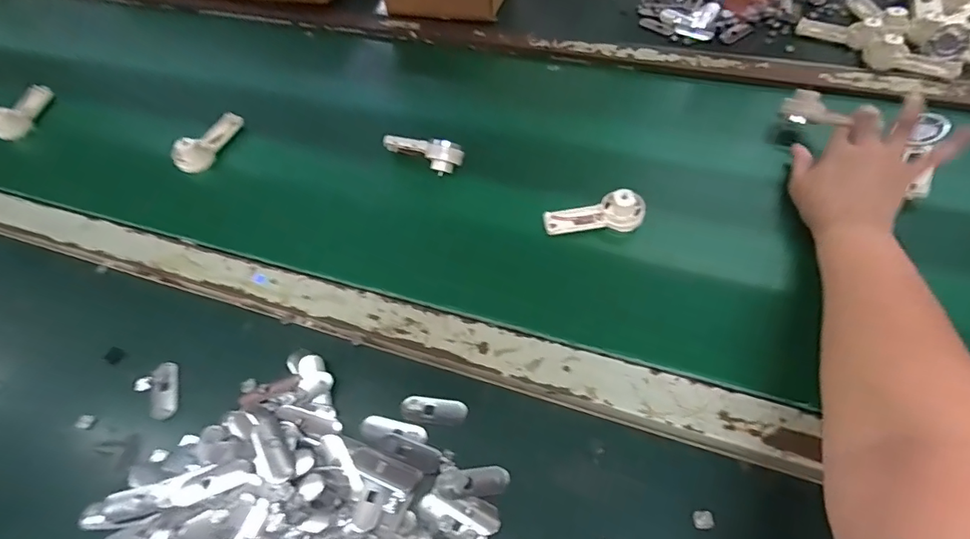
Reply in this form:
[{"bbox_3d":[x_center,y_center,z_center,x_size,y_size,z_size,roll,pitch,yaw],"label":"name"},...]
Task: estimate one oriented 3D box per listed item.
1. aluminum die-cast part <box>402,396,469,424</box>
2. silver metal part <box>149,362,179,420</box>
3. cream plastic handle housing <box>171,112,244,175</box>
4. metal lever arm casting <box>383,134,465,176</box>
[{"bbox_3d":[-0.040,0.109,0.364,0.051,0.004,0.019,1,56,5],"label":"aluminum die-cast part"},{"bbox_3d":[-0.271,0.102,0.394,0.021,0.007,0.049,-19,56,-9],"label":"silver metal part"},{"bbox_3d":[-0.329,-0.155,0.562,0.018,0.037,0.098,17,58,15],"label":"cream plastic handle housing"},{"bbox_3d":[-0.072,-0.128,0.518,0.096,0.029,0.029,15,58,14],"label":"metal lever arm casting"}]

